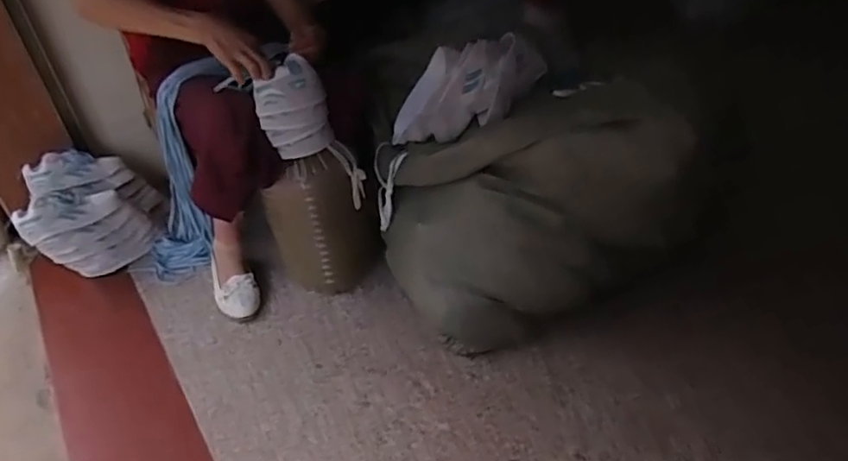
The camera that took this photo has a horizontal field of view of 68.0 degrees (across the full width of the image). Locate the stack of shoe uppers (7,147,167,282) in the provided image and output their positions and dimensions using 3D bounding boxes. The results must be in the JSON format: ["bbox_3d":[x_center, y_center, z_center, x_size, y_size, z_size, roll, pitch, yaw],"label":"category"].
[{"bbox_3d":[-0.800,-0.048,1.541,0.303,0.221,0.260,-24,40,-21],"label":"stack of shoe uppers"}]

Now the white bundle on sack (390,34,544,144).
[{"bbox_3d":[0.072,-0.269,1.209,0.291,0.157,0.156,6,39,17],"label":"white bundle on sack"}]

